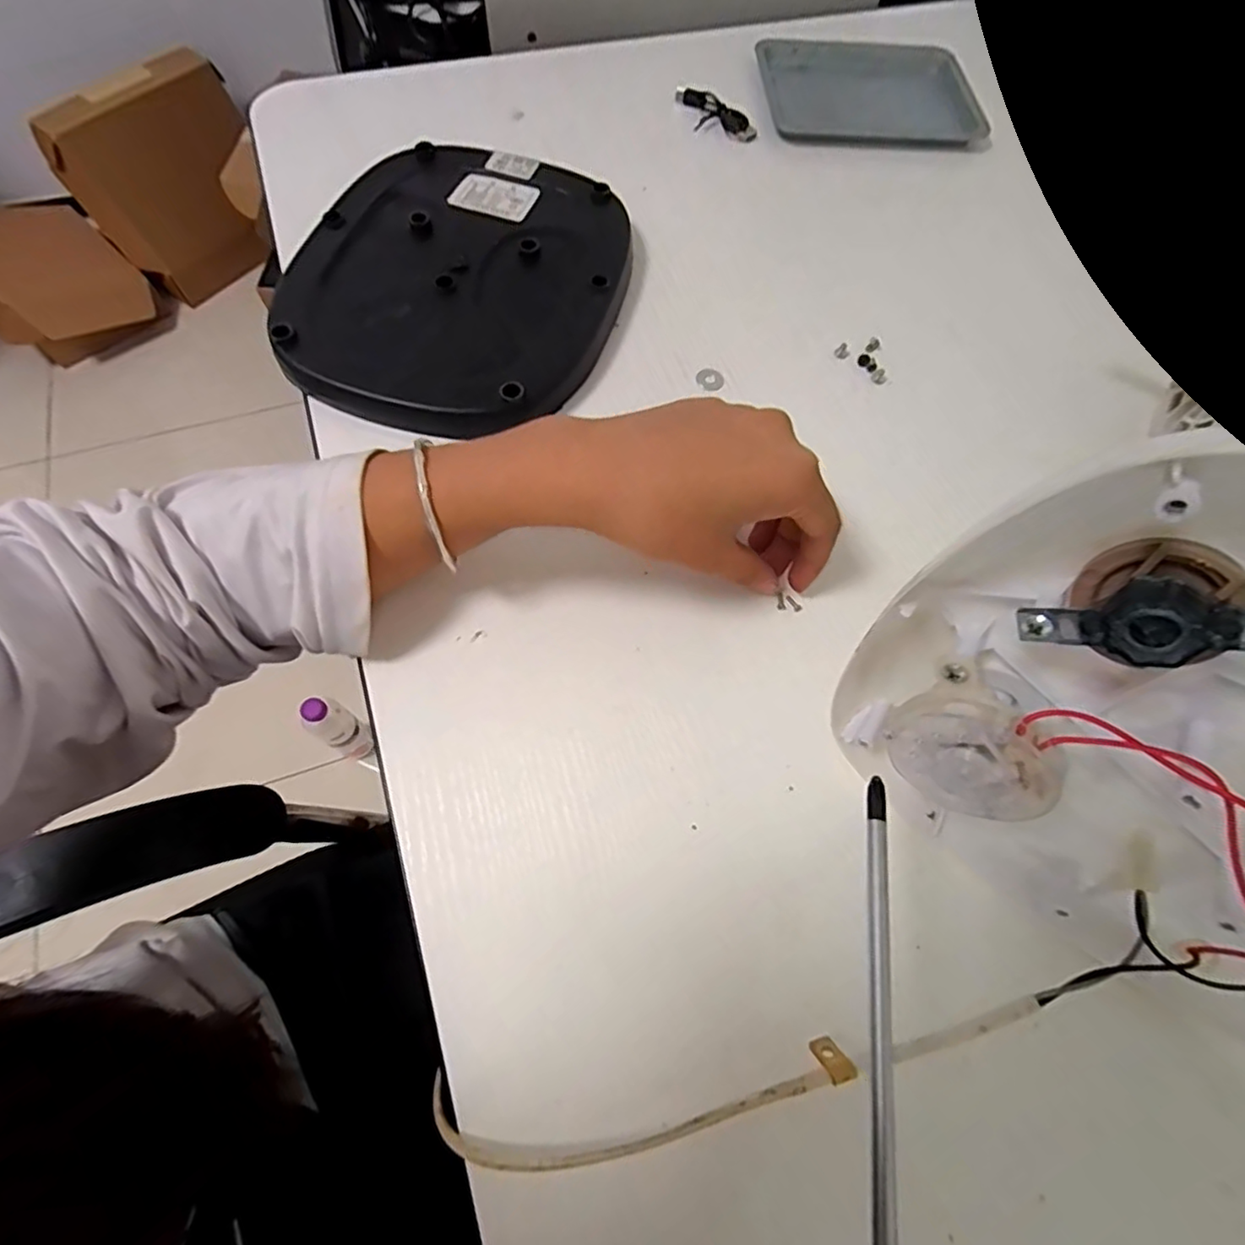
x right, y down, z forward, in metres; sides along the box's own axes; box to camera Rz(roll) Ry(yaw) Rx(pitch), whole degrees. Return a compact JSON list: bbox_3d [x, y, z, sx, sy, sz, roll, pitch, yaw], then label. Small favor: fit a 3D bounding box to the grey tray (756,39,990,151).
[{"bbox_3d":[0.198,-0.427,0.472,0.165,0.012,0.130,-1,67,-3],"label":"grey tray"}]

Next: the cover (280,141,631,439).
[{"bbox_3d":[-0.096,-0.199,0.350,0.179,0.024,0.215,20,67,6],"label":"cover"}]

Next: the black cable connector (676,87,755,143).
[{"bbox_3d":[0.068,-0.386,0.446,0.025,0.012,0.071,-40,74,-17],"label":"black cable connector"}]

